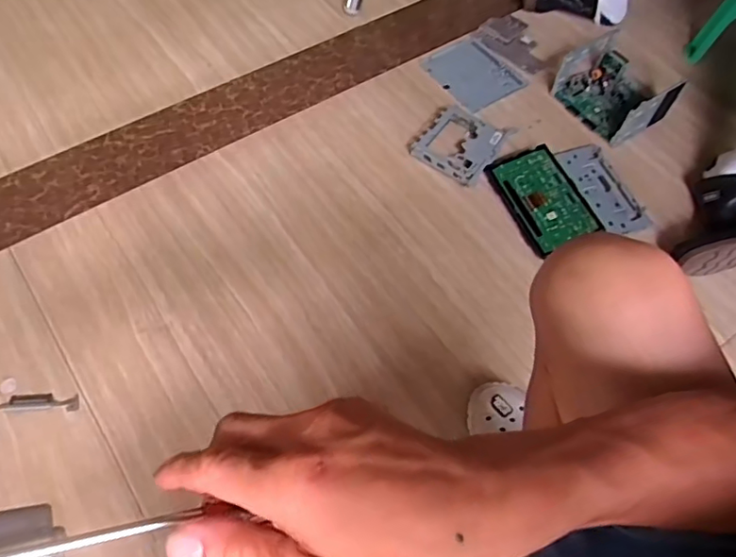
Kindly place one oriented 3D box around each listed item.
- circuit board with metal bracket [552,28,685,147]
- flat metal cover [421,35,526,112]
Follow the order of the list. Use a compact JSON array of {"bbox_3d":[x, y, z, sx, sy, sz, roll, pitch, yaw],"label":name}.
[{"bbox_3d":[0.492,-0.378,1.102,0.165,0.088,0.210,-35,67,-19],"label":"circuit board with metal bracket"},{"bbox_3d":[0.221,-0.435,1.182,0.143,0.014,0.181,-29,65,-16],"label":"flat metal cover"}]

